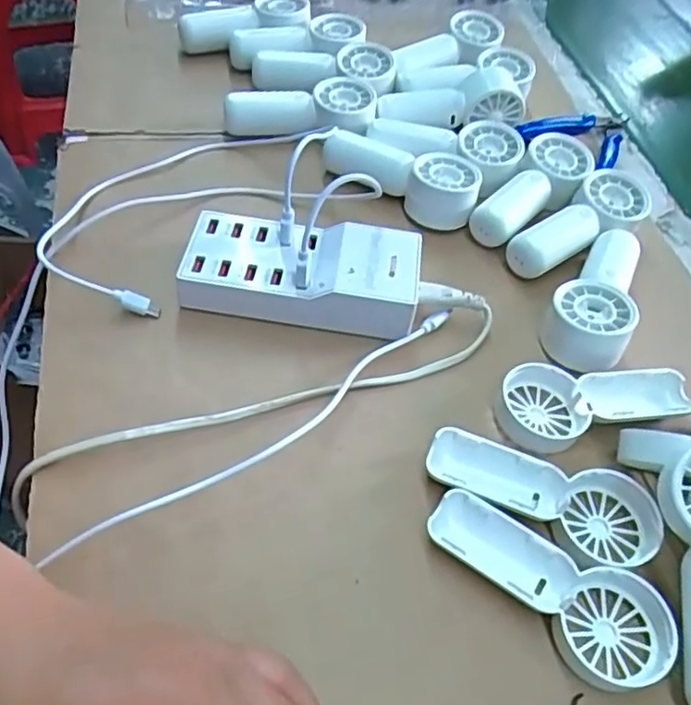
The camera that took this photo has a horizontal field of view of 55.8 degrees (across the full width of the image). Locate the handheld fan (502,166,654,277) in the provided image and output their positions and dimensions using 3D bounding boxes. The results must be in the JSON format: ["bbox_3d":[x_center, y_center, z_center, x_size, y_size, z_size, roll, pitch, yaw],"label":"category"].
[{"bbox_3d":[0.159,-0.082,0.439,0.117,0.032,0.044,-35,65,-29],"label":"handheld fan"}]

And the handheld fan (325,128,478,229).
[{"bbox_3d":[0.037,-0.123,0.449,0.111,0.030,0.044,25,53,11],"label":"handheld fan"}]

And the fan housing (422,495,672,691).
[{"bbox_3d":[0.087,0.105,0.290,0.110,0.019,0.045,27,54,13],"label":"fan housing"}]

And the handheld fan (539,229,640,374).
[{"bbox_3d":[0.155,-0.034,0.399,0.048,0.033,0.115,28,56,13],"label":"handheld fan"}]

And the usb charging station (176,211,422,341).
[{"bbox_3d":[-0.024,-0.050,0.378,0.131,0.035,0.062,12,52,1],"label":"usb charging station"}]

